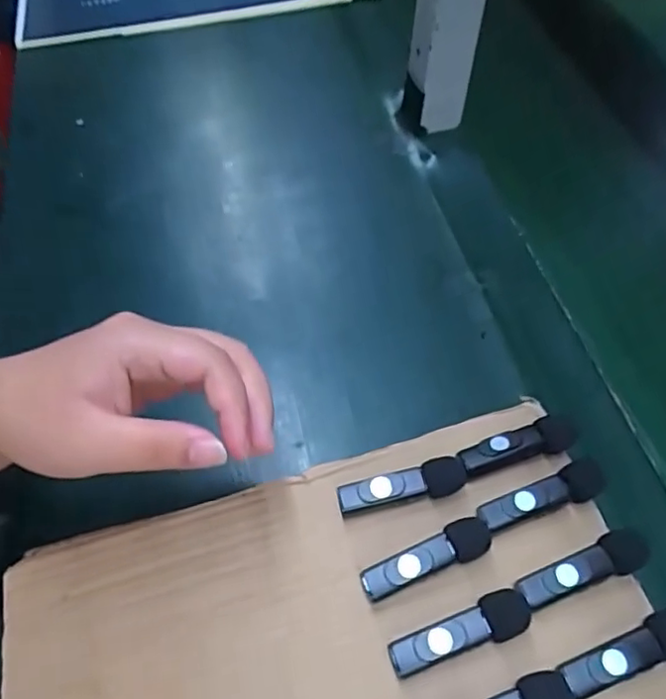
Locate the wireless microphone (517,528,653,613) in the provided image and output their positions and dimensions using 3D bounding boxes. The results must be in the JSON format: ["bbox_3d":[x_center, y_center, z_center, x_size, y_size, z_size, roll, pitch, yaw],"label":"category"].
[{"bbox_3d":[0.116,0.105,0.290,0.061,0.021,0.018,-17,57,-13],"label":"wireless microphone"}]

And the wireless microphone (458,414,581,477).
[{"bbox_3d":[0.097,0.053,0.327,0.063,0.020,0.018,-13,56,-10],"label":"wireless microphone"}]

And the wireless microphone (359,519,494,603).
[{"bbox_3d":[0.045,0.102,0.299,0.065,0.018,0.018,-17,57,-13],"label":"wireless microphone"}]

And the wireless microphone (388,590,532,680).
[{"bbox_3d":[0.057,0.129,0.281,0.065,0.019,0.020,-14,56,-11],"label":"wireless microphone"}]

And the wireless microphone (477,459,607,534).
[{"bbox_3d":[0.105,0.076,0.312,0.066,0.019,0.018,-17,57,-13],"label":"wireless microphone"}]

